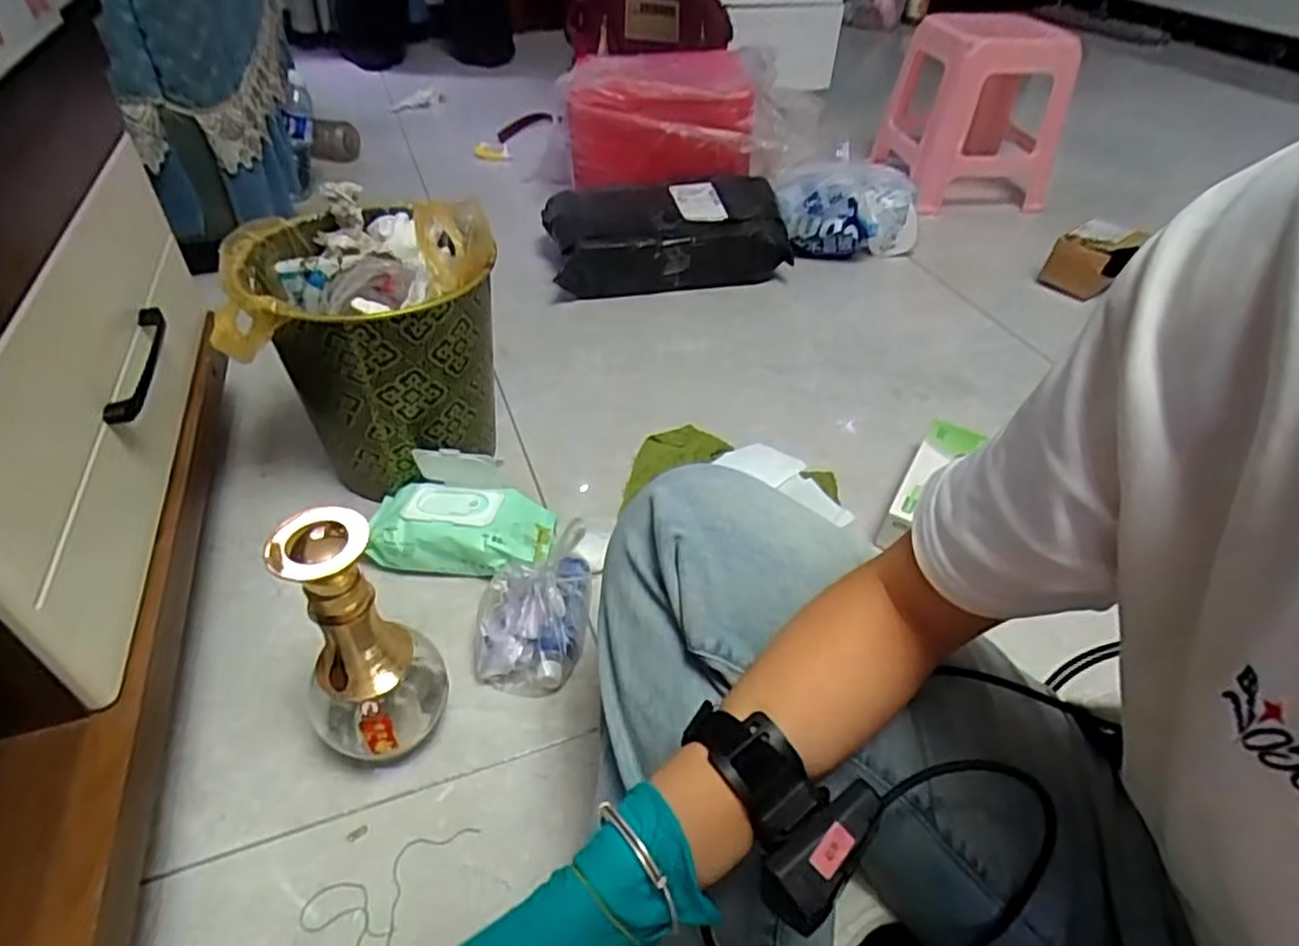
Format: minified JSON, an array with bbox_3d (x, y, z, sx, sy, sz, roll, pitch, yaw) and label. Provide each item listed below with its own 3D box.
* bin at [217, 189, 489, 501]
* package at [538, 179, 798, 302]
[{"bbox_3d":[-0.300,-0.140,0.746,0.246,0.254,0.233,-26,50,-28],"label":"bin"},{"bbox_3d":[0.027,-0.406,1.208,0.403,0.111,0.245,-13,45,-17],"label":"package"}]

